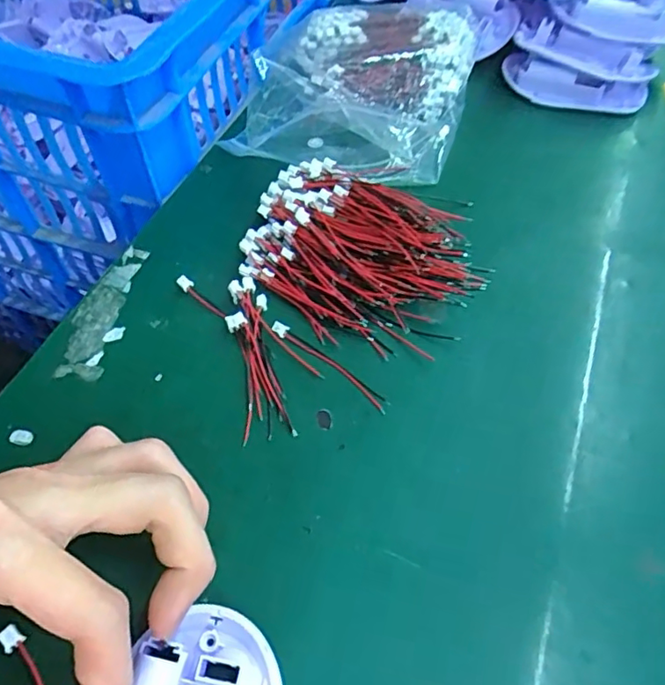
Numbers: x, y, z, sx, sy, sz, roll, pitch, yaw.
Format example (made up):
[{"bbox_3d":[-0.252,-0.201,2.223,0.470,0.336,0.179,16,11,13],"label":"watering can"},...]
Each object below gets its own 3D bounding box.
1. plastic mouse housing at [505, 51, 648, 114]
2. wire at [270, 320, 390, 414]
[{"bbox_3d":[0.167,-0.181,0.392,0.098,0.023,0.032,22,59,15],"label":"plastic mouse housing"},{"bbox_3d":[-0.001,0.010,0.268,0.070,0.004,0.008,35,63,22],"label":"wire"}]

